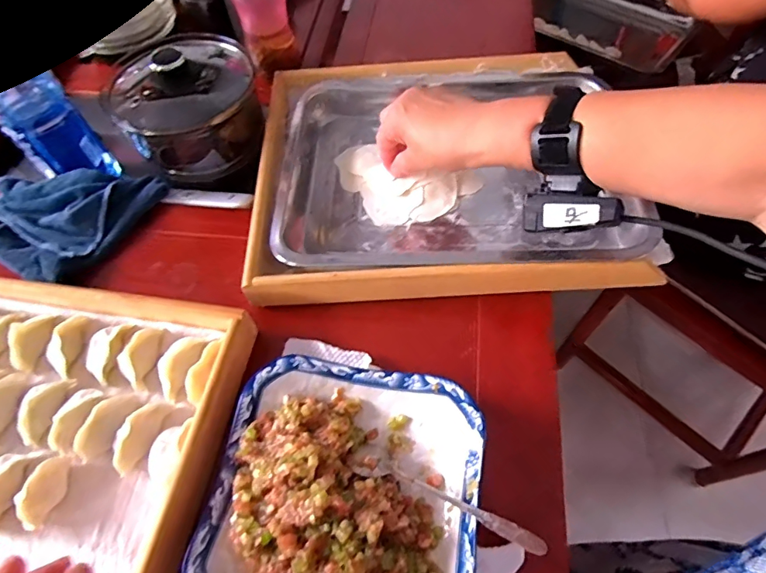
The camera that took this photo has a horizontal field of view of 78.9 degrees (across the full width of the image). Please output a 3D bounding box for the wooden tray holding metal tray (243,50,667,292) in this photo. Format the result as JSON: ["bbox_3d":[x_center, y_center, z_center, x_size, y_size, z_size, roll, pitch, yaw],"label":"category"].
[{"bbox_3d":[0.060,-0.126,0.483,0.366,0.055,0.308,-1,60,-1],"label":"wooden tray holding metal tray"}]

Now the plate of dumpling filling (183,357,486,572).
[{"bbox_3d":[-0.021,0.144,0.322,0.193,0.055,0.193,0,60,0],"label":"plate of dumpling filling"}]

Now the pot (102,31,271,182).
[{"bbox_3d":[-0.214,-0.203,0.524,0.149,0.118,0.121,-37,66,-19],"label":"pot"}]

